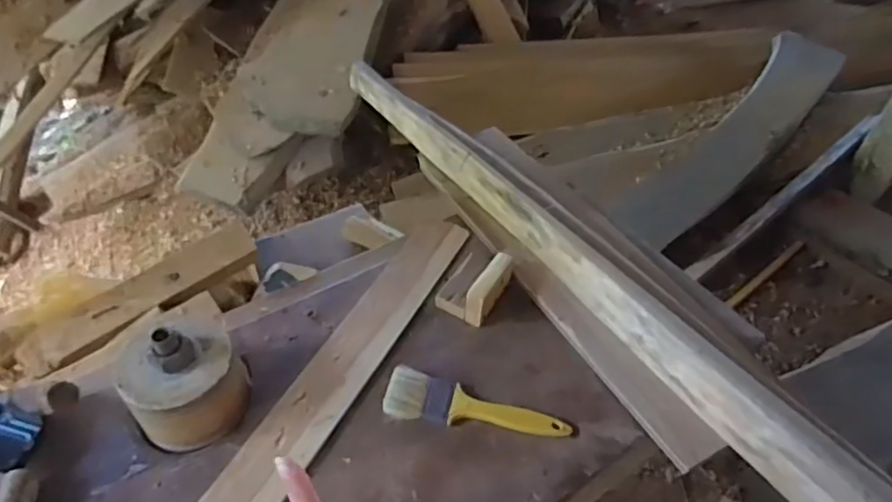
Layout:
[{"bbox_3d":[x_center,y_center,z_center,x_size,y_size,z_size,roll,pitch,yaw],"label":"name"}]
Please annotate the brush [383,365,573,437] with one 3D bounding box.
[{"bbox_3d":[0.027,0.158,0.591,0.178,0.014,0.051,16,46,11],"label":"brush"}]

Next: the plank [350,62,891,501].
[{"bbox_3d":[0.130,-0.022,0.732,0.080,0.058,0.847,-24,52,-26],"label":"plank"}]

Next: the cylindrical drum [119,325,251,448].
[{"bbox_3d":[-0.239,0.118,0.560,0.102,0.092,0.090,-18,49,-21],"label":"cylindrical drum"}]

